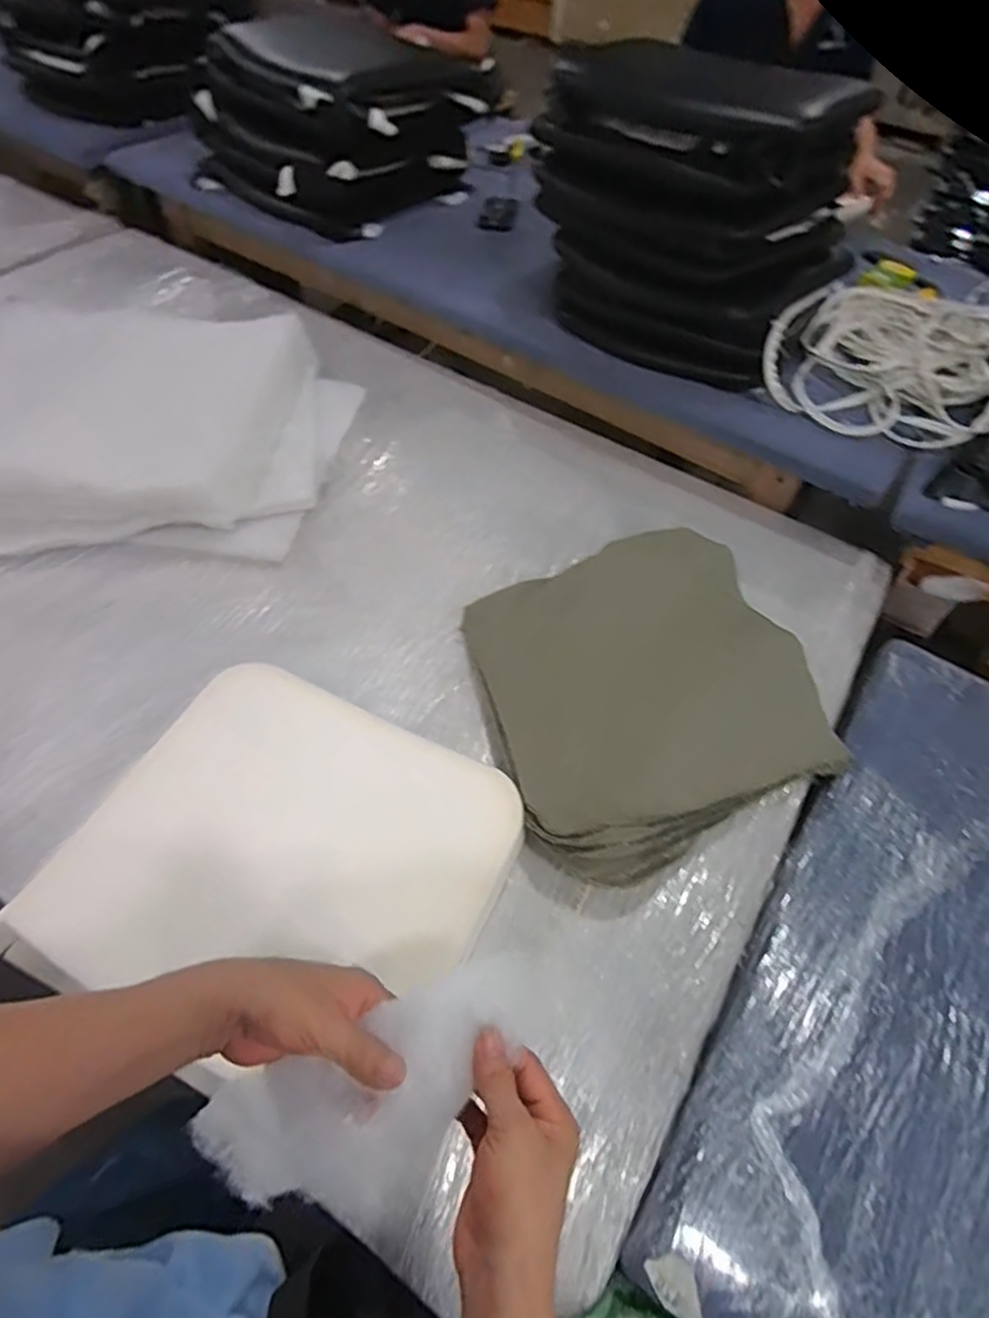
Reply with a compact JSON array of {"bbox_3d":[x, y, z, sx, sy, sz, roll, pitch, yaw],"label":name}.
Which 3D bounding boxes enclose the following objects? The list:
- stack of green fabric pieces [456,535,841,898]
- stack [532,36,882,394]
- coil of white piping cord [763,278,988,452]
[{"bbox_3d":[0.199,0.028,0.892,0.459,0.081,0.460,-20,58,-16],"label":"stack of green fabric pieces"},{"bbox_3d":[0.362,-0.797,1.127,0.355,0.364,0.490,-35,64,-25],"label":"stack"},{"bbox_3d":[0.800,-0.599,1.207,0.403,0.102,0.609,34,59,18],"label":"coil of white piping cord"}]

